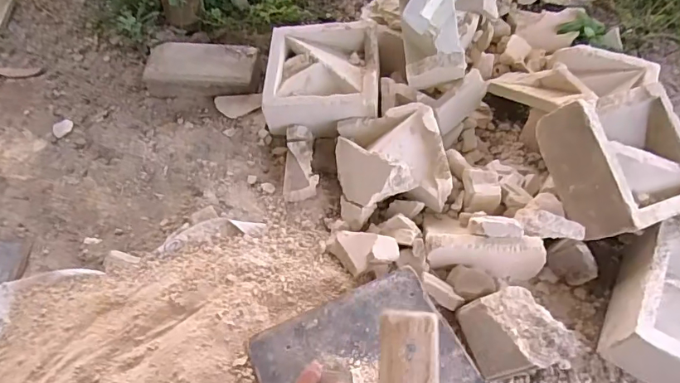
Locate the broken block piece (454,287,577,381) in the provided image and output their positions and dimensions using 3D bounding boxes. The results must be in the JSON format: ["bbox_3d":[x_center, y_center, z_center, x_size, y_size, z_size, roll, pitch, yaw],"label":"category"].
[{"bbox_3d":[0.230,0.196,0.650,0.100,0.099,0.107,-14,58,-11],"label":"broken block piece"}]

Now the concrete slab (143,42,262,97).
[{"bbox_3d":[-0.270,-0.230,0.947,0.217,0.075,0.098,4,56,1],"label":"concrete slab"}]

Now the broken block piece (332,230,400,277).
[{"bbox_3d":[0.036,0.088,0.699,0.093,0.038,0.057,11,57,6],"label":"broken block piece"}]

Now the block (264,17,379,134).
[{"bbox_3d":[-0.031,-0.212,0.886,0.201,0.090,0.208,2,56,0],"label":"block"}]

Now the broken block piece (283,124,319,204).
[{"bbox_3d":[-0.066,-0.046,0.834,0.058,0.049,0.140,1,56,-1],"label":"broken block piece"}]

